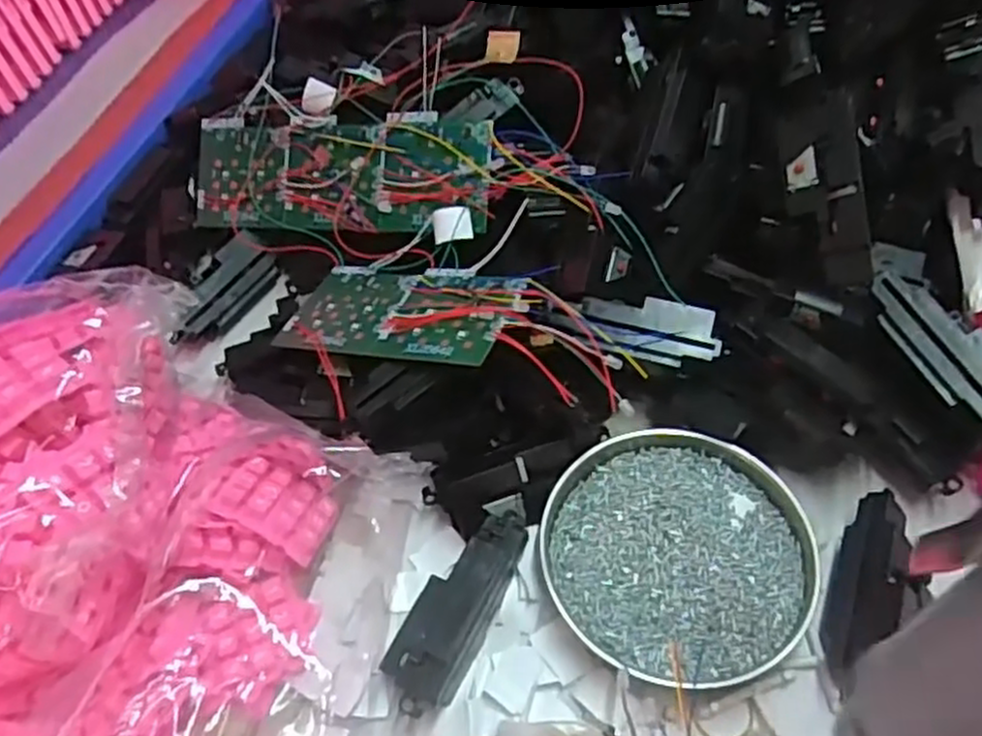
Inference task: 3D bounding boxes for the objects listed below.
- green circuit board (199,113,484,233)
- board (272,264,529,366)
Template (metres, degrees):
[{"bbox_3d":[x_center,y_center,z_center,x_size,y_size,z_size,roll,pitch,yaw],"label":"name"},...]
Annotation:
[{"bbox_3d":[-0.102,-0.128,0.504,0.215,0.008,0.071,5,93,20],"label":"green circuit board"},{"bbox_3d":[-0.051,-0.033,0.441,0.148,0.010,0.070,7,55,32],"label":"board"}]

